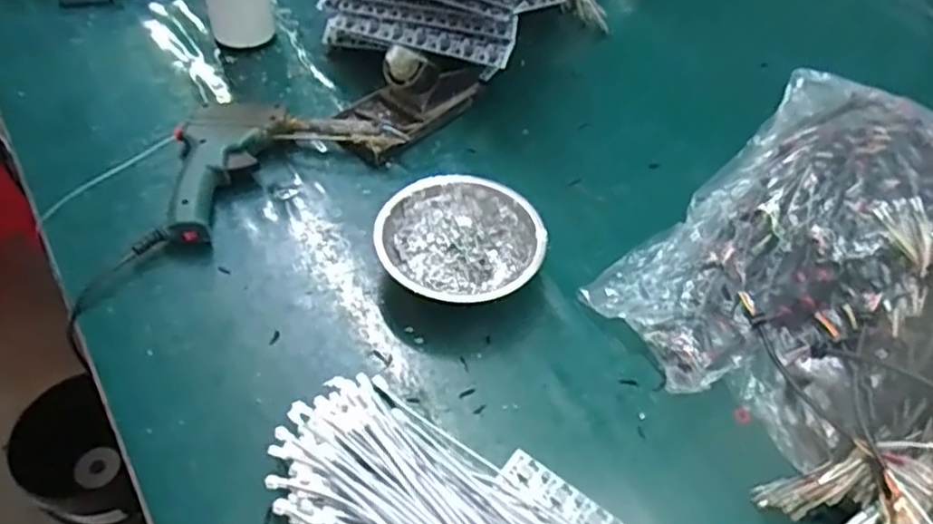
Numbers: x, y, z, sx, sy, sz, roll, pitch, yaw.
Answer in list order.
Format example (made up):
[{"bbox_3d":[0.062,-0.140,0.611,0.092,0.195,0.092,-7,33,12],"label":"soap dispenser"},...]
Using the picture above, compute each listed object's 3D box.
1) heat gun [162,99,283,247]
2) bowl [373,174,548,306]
[{"bbox_3d":[-0.227,-0.083,0.607,0.086,0.039,0.158,19,52,11],"label":"heat gun"},{"bbox_3d":[-0.005,-0.014,0.546,0.125,0.038,0.123,2,51,-2],"label":"bowl"}]

